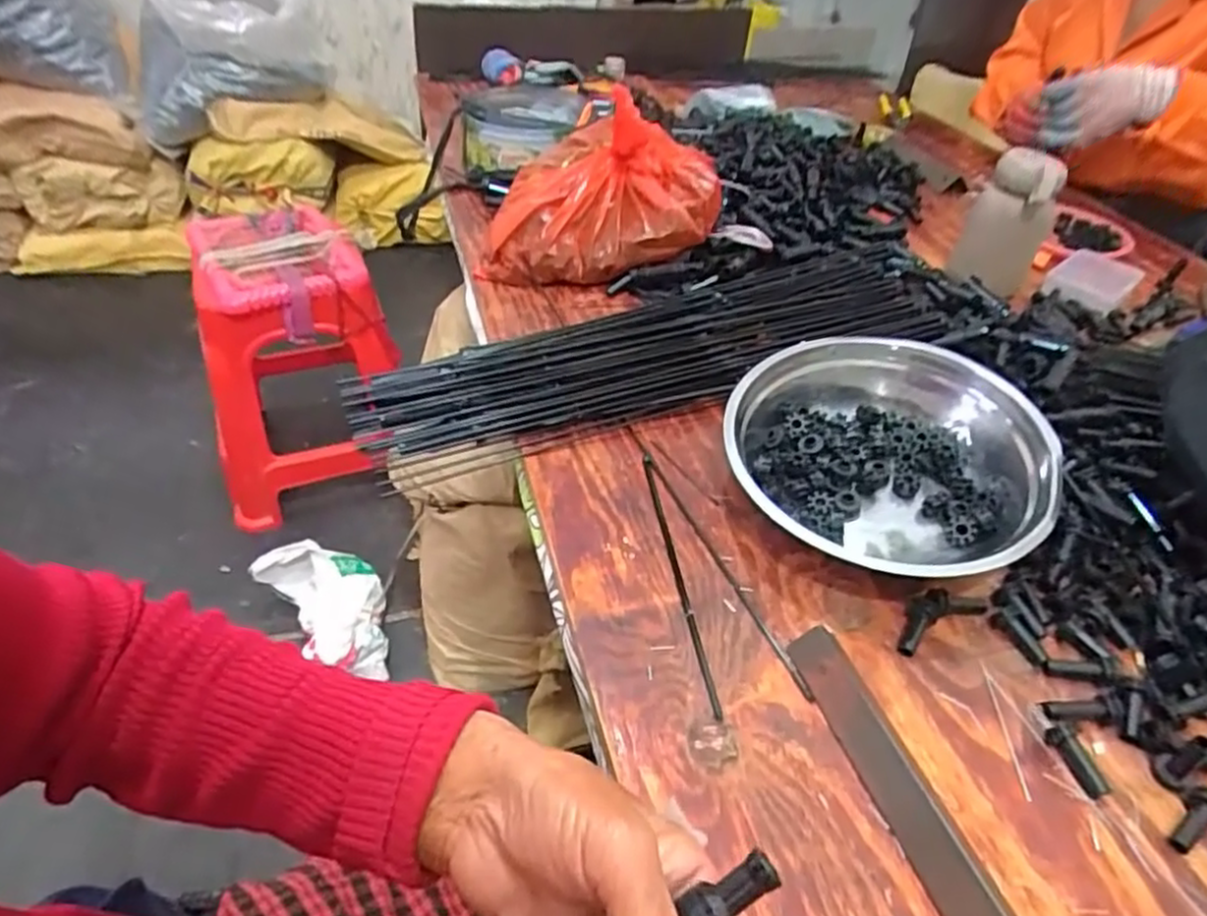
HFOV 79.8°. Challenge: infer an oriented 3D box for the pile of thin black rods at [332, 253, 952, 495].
[{"bbox_3d":[0.074,-0.103,0.661,0.590,0.042,0.134,-14,45,-19],"label":"pile of thin black rods"}]

